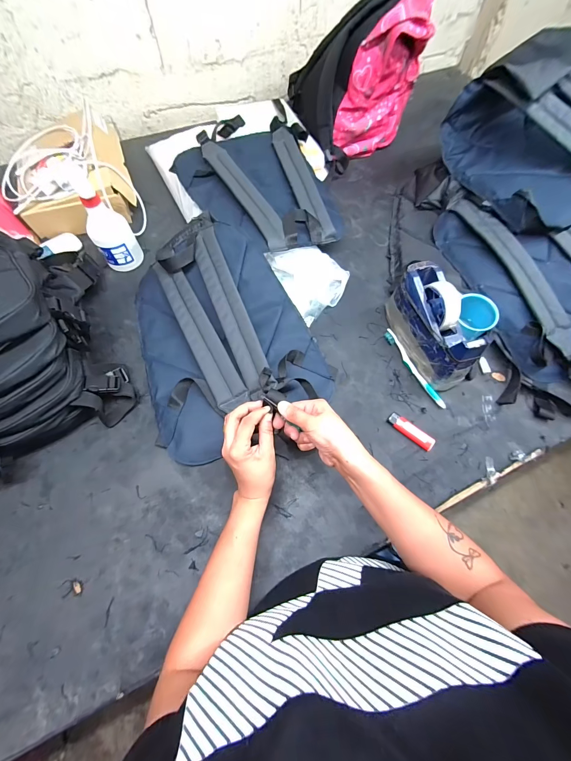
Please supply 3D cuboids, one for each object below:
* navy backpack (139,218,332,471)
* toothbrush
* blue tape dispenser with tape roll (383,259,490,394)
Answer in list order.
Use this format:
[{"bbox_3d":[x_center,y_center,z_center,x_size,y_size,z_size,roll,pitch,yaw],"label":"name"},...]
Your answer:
[{"bbox_3d":[-0.129,-0.110,0.538,0.309,0.080,0.427,-24,69,-11],"label":"navy backpack"},{"bbox_3d":[0.240,-0.024,0.543,0.015,0.015,0.176,-23,67,-11],"label":"toothbrush"},{"bbox_3d":[0.260,-0.097,0.514,0.065,0.112,0.210,-14,66,-7],"label":"blue tape dispenser with tape roll"}]

